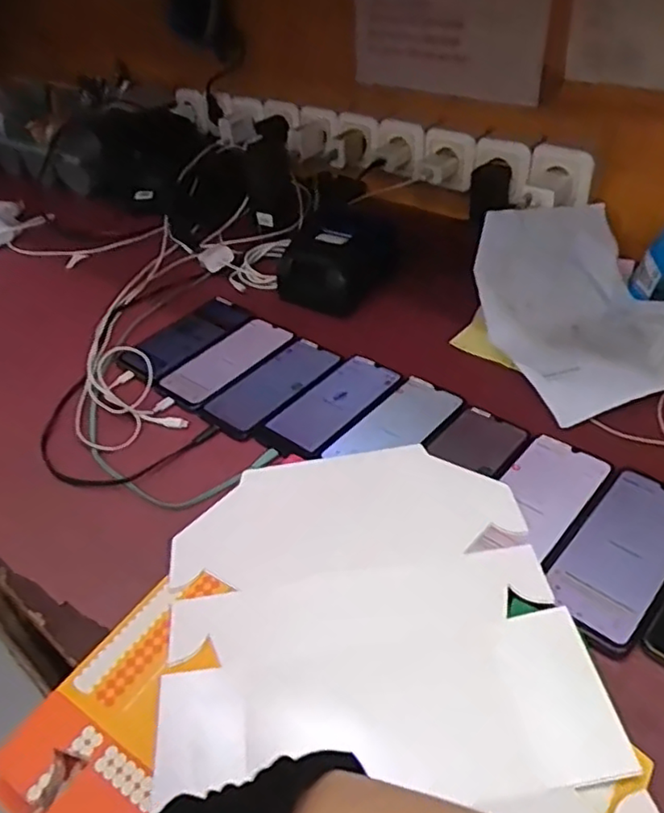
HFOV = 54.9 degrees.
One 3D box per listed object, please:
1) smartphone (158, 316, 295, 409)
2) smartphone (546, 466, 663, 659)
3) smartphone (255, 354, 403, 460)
[{"bbox_3d":[-0.126,-0.055,0.767,0.083,0.014,0.172,28,51,35],"label":"smartphone"},{"bbox_3d":[0.233,0.115,0.509,0.075,0.009,0.177,28,51,34],"label":"smartphone"},{"bbox_3d":[0.001,-0.006,0.684,0.076,0.008,0.167,25,49,33],"label":"smartphone"}]

